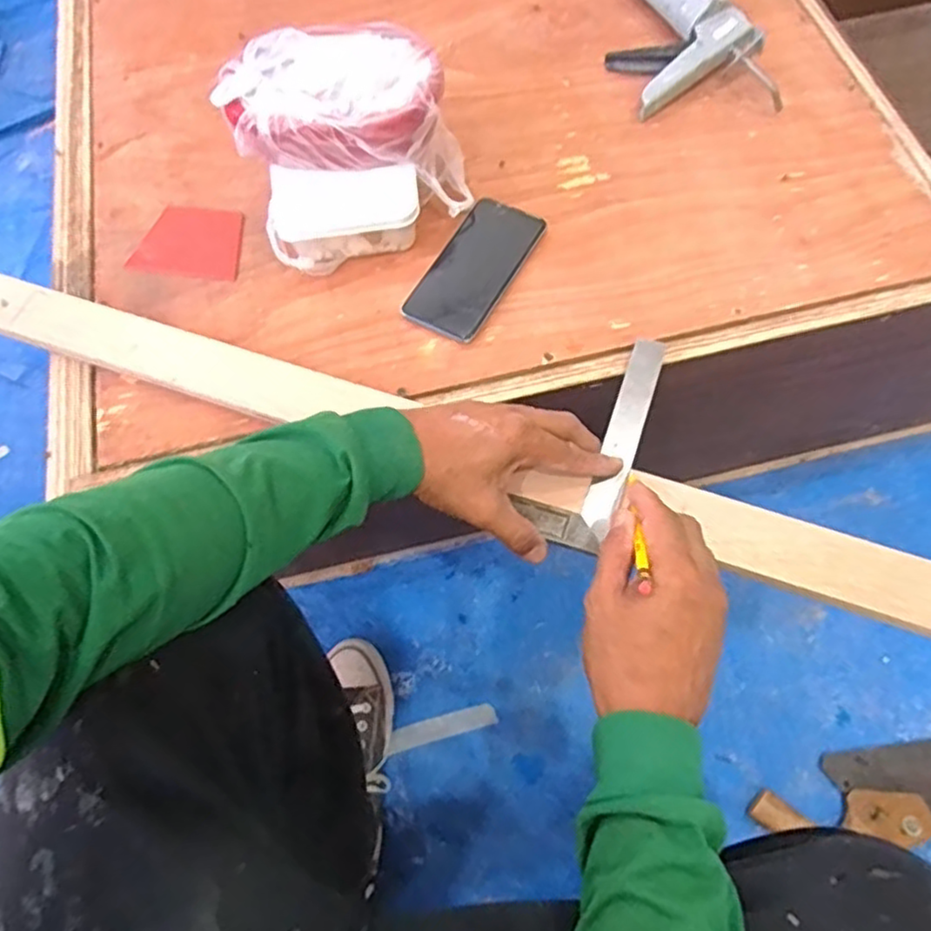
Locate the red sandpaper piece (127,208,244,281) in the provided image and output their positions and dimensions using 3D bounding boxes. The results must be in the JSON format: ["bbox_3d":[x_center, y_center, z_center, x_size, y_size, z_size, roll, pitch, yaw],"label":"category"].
[{"bbox_3d":[-0.266,-0.219,0.670,0.107,0.005,0.084,8,63,10],"label":"red sandpaper piece"}]

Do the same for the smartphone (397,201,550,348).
[{"bbox_3d":[0.008,-0.186,0.639,0.074,0.013,0.147,28,69,14],"label":"smartphone"}]

